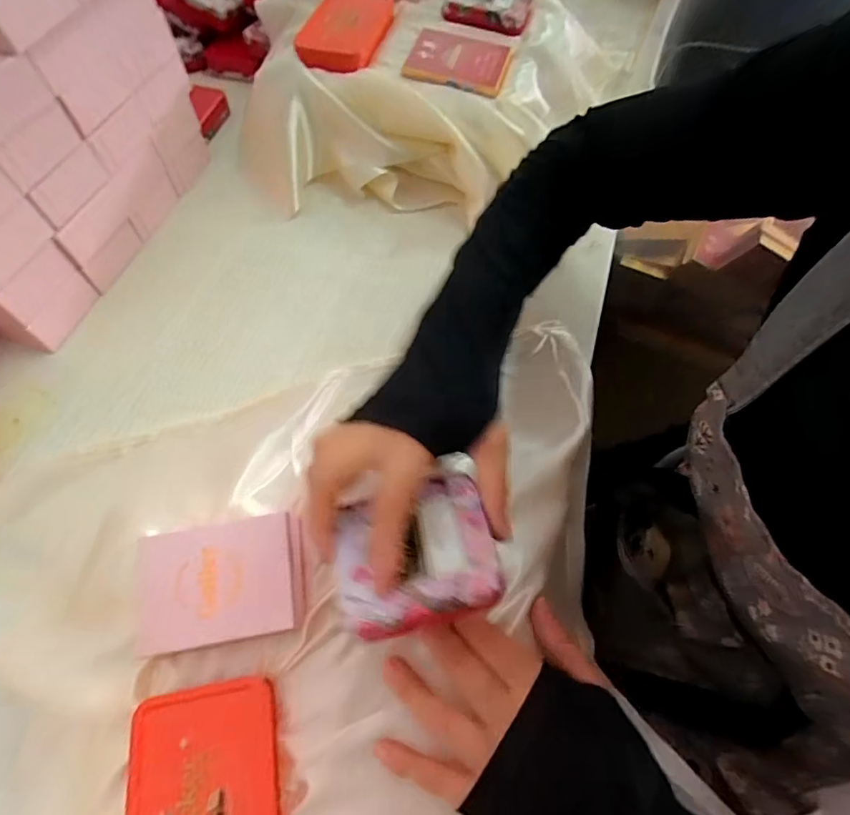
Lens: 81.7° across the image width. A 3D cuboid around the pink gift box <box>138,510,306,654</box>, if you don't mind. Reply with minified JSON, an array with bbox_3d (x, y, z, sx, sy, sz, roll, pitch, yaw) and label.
[{"bbox_3d":[-0.119,0.102,0.288,0.090,0.019,0.065,-8,63,-5],"label":"pink gift box"}]

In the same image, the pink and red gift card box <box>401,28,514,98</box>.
[{"bbox_3d":[0.033,-0.338,0.479,0.095,0.015,0.079,16,63,7],"label":"pink and red gift card box"}]

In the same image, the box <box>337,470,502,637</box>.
[{"bbox_3d":[-0.007,0.075,0.257,0.082,0.022,0.070,-12,63,-7],"label":"box"}]

